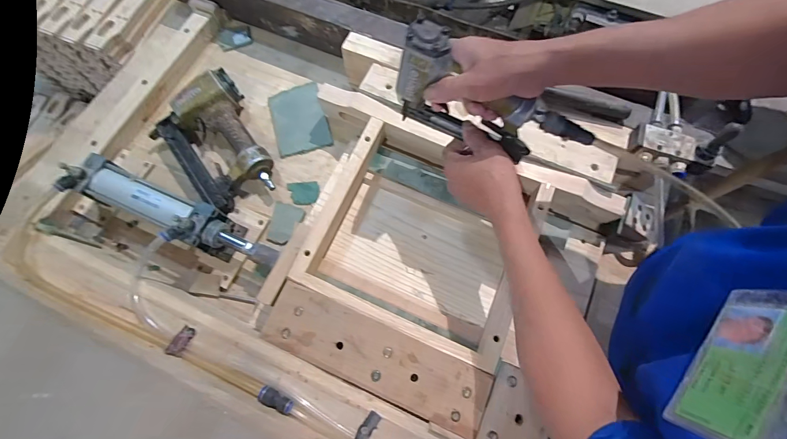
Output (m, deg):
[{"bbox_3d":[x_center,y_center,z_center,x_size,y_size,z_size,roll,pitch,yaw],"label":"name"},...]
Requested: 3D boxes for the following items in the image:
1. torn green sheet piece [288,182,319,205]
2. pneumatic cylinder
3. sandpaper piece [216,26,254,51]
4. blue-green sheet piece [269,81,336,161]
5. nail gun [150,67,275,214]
[{"bbox_3d":[-0.148,-0.044,0.587,0.050,0.005,0.041,-5,71,-2],"label":"torn green sheet piece"},{"bbox_3d":[-0.313,-0.002,0.524,0.314,0.091,0.067,23,73,8],"label":"pneumatic cylinder"},{"bbox_3d":[-0.308,-0.351,0.689,0.065,0.008,0.049,-16,72,-5],"label":"sandpaper piece"},{"bbox_3d":[-0.167,-0.179,0.629,0.092,0.007,0.133,-16,74,-4],"label":"blue-green sheet piece"},{"bbox_3d":[-0.285,-0.122,0.578,0.153,0.062,0.214,-35,74,-11],"label":"nail gun"}]

